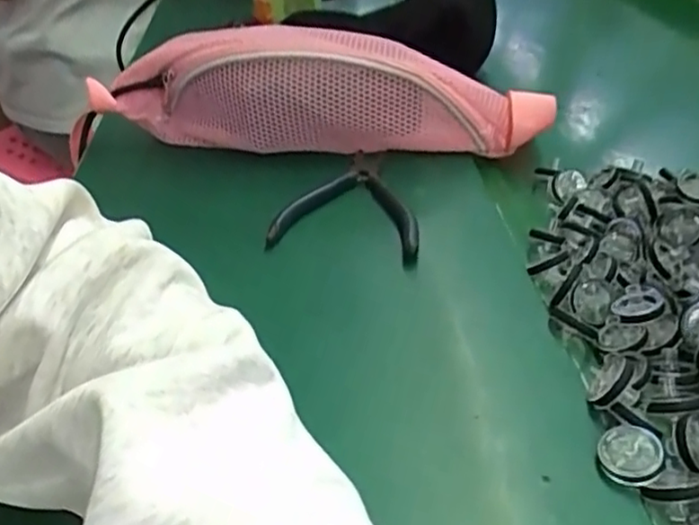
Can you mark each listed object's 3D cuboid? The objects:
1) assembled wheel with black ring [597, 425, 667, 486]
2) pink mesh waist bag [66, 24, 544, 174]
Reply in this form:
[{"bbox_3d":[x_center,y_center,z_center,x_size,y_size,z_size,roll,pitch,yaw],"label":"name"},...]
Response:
[{"bbox_3d":[0.115,0.079,0.269,0.025,0.012,0.021,8,39,21],"label":"assembled wheel with black ring"},{"bbox_3d":[-0.042,-0.128,0.505,0.365,0.096,0.070,6,38,9],"label":"pink mesh waist bag"}]

